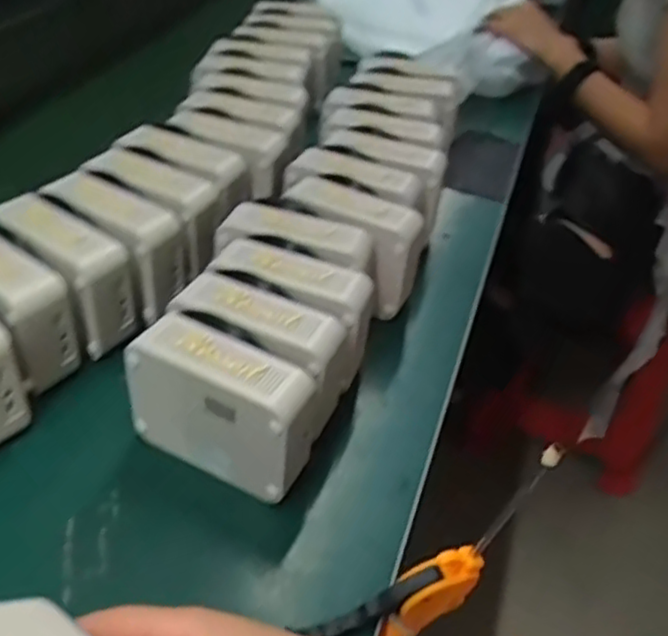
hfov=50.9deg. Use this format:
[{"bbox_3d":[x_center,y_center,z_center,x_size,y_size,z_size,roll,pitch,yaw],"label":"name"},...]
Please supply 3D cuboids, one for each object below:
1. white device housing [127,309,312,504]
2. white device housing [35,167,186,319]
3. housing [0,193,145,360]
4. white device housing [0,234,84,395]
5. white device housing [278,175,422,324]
[{"bbox_3d":[-0.078,0.062,0.498,0.130,0.103,0.058,20,43,16],"label":"white device housing"},{"bbox_3d":[-0.190,-0.066,0.613,0.118,0.086,0.058,26,45,22],"label":"white device housing"},{"bbox_3d":[-0.224,-0.037,0.583,0.118,0.090,0.059,29,47,26],"label":"housing"},{"bbox_3d":[-0.261,-0.008,0.554,0.123,0.098,0.057,27,46,24],"label":"white device housing"},{"bbox_3d":[0.014,-0.070,0.648,0.132,0.083,0.062,28,46,24],"label":"white device housing"}]

